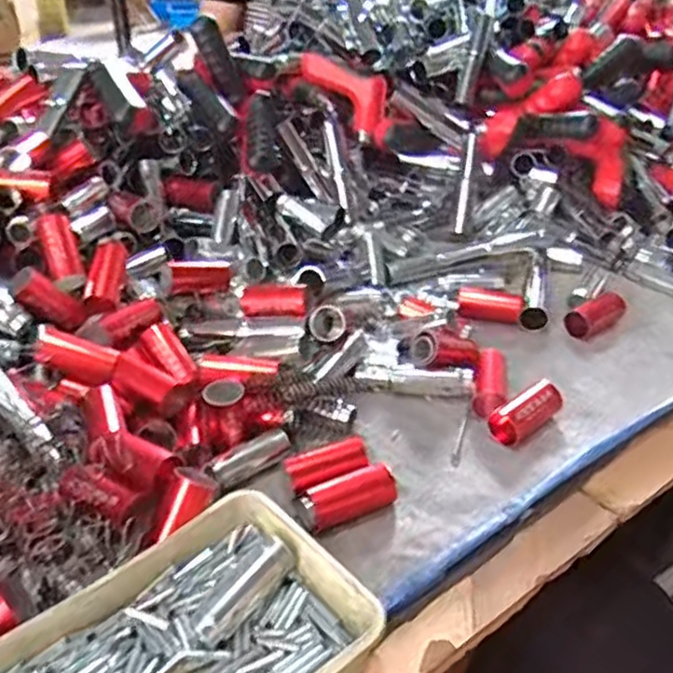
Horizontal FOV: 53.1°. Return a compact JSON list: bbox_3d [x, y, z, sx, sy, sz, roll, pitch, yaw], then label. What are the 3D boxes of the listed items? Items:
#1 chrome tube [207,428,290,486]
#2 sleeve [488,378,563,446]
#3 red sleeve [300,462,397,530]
[{"bbox_3d":[-0.067,0.092,0.510,0.067,0.021,0.023,-23,41,-30],"label":"chrome tube"},{"bbox_3d":[0.152,0.059,0.540,0.060,0.026,0.034,-24,41,-31],"label":"sleeve"},{"bbox_3d":[0.010,0.114,0.485,0.064,0.020,0.027,-20,37,-2],"label":"red sleeve"}]

